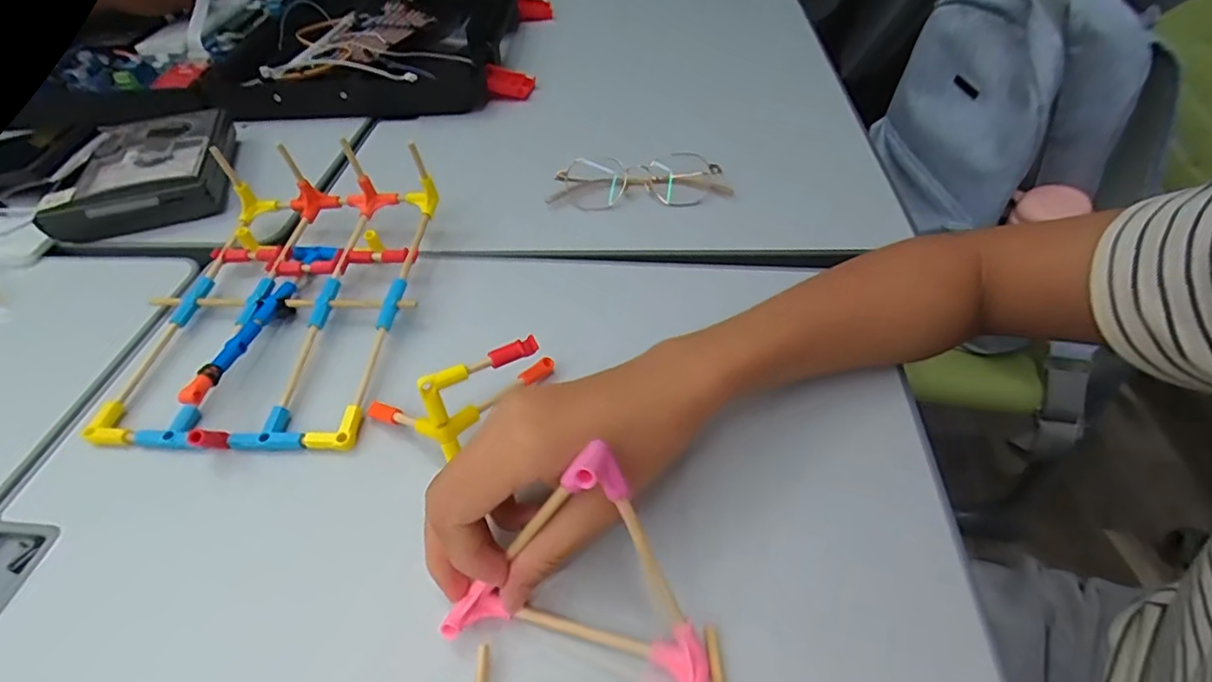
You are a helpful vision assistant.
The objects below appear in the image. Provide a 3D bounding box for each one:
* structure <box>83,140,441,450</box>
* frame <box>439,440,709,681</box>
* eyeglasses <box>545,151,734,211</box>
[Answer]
[{"bbox_3d":[-0.217,-0.043,0.366,0.173,0.059,0.232,0,48,2],"label":"structure"},{"bbox_3d":[-0.020,0.105,0.234,0.095,0.104,0.033,-24,11,18],"label":"frame"},{"bbox_3d":[0.027,-0.135,0.479,0.145,0.032,0.060,-2,48,1],"label":"eyeglasses"}]

